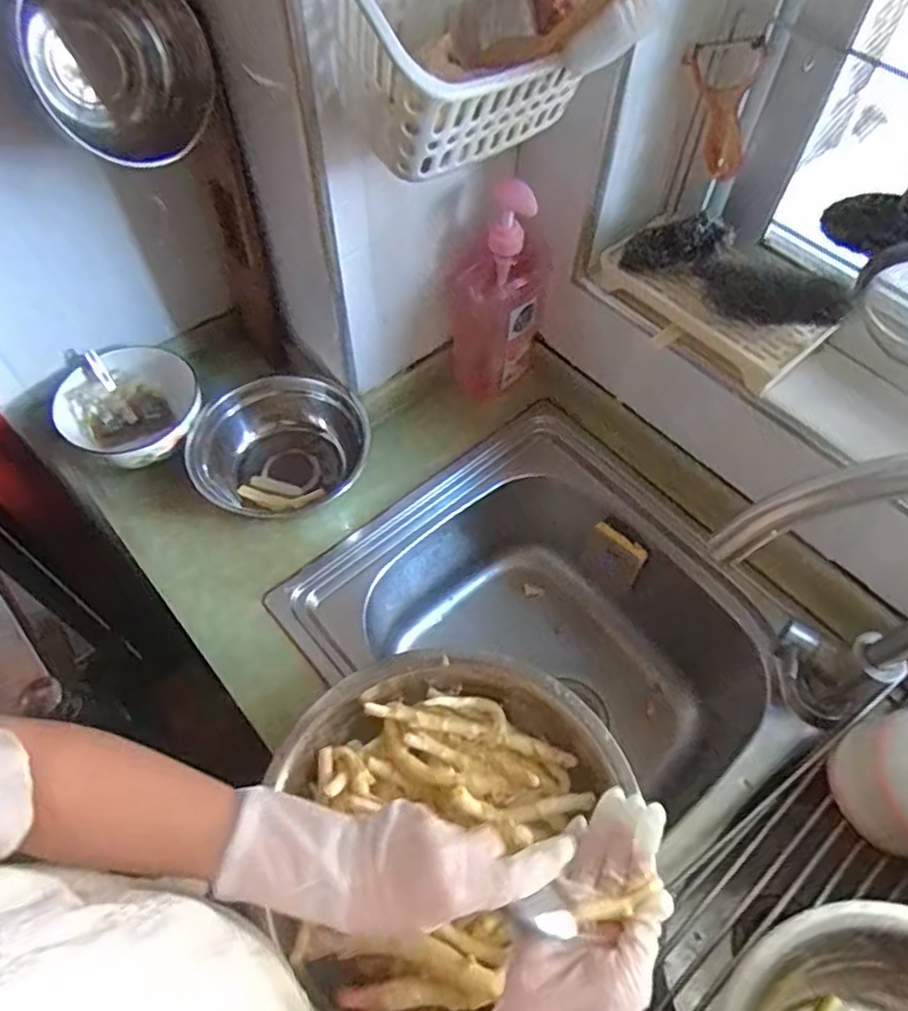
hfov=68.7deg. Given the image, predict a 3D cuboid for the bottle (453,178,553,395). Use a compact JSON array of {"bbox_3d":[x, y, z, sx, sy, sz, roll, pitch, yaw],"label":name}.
[{"bbox_3d":[0.052,-0.231,0.745,0.102,0.250,0.066,4,58,2],"label":"bottle"}]

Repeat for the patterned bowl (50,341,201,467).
[{"bbox_3d":[-0.362,-0.104,0.782,0.152,0.084,0.149,0,58,-1],"label":"patterned bowl"}]

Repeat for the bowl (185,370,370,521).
[{"bbox_3d":[-0.197,-0.067,0.767,0.187,0.078,0.156,8,59,4],"label":"bowl"}]

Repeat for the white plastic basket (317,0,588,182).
[{"bbox_3d":[0.015,-0.341,0.478,0.223,0.136,0.129,-31,64,-18],"label":"white plastic basket"}]

